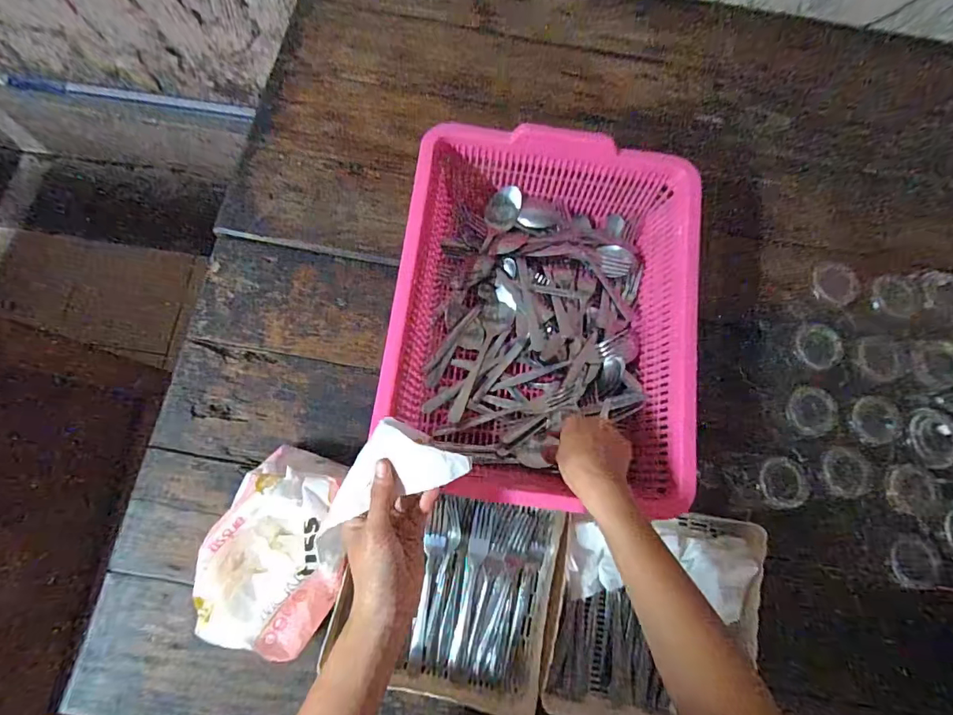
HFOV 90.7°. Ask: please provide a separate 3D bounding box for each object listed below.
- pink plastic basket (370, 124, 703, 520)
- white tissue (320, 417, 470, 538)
[{"bbox_3d":[0.072,-0.050,0.529,0.305,0.117,0.370,7,75,0],"label":"pink plastic basket"},{"bbox_3d":[-0.074,0.086,0.361,0.132,0.020,0.058,-29,76,20],"label":"white tissue"}]

